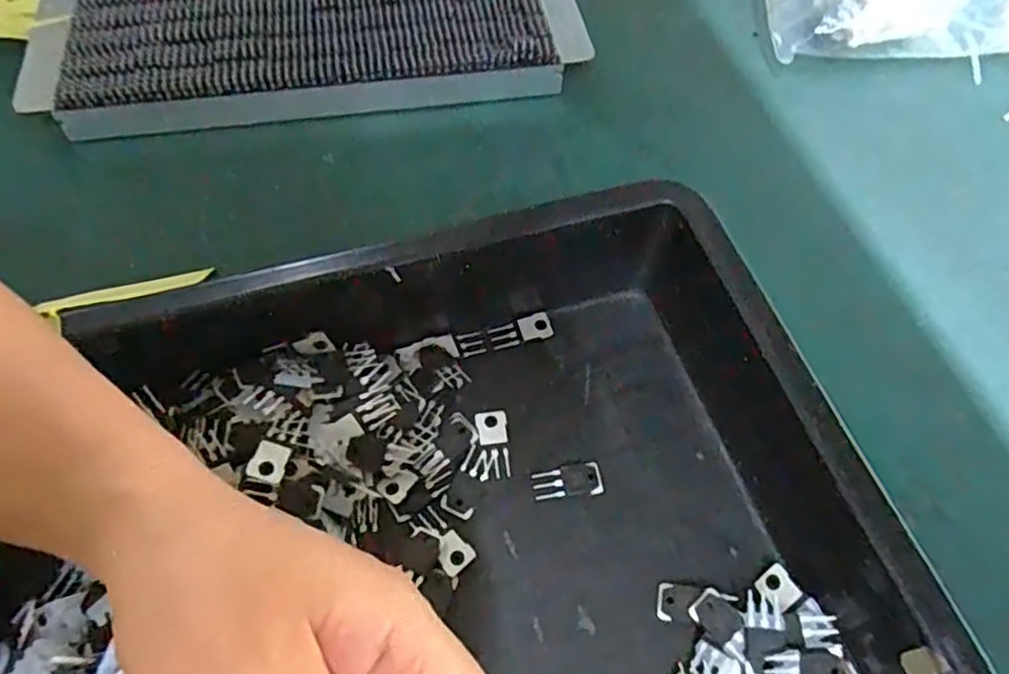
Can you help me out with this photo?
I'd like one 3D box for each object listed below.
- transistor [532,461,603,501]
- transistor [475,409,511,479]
[{"bbox_3d":[0.031,0.071,0.331,0.034,0.004,0.016,-6,59,-8],"label":"transistor"},{"bbox_3d":[-0.005,0.053,0.337,0.016,0.004,0.033,-5,59,-7],"label":"transistor"}]

